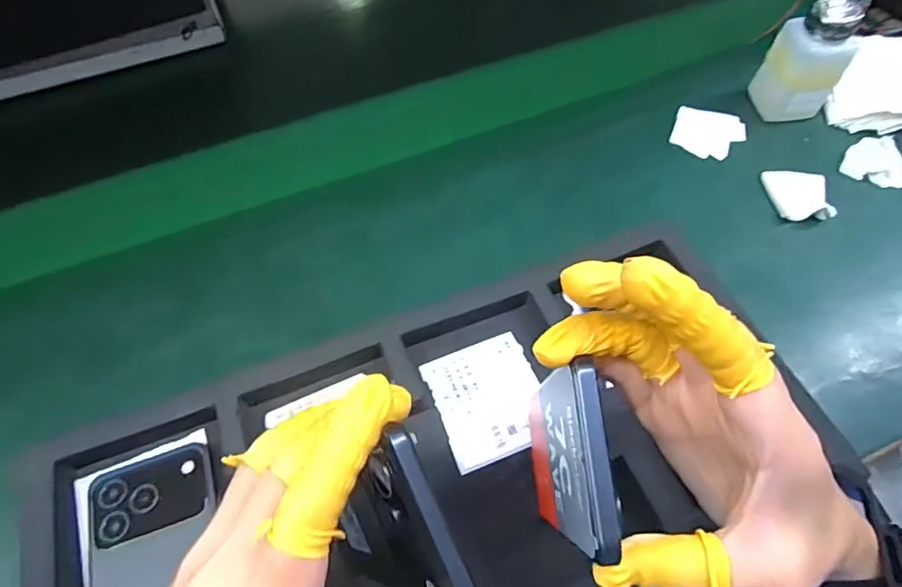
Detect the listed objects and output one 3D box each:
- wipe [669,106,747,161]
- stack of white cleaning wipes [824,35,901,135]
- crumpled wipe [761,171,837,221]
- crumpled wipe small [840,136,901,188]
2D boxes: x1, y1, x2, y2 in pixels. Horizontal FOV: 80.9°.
[{"bbox_3d":[0.252,-0.157,0.516,0.064,0.005,0.064,19,61,13],"label":"wipe"},{"bbox_3d":[0.443,-0.201,0.520,0.106,0.034,0.107,28,64,18],"label":"stack of white cleaning wipes"},{"bbox_3d":[0.312,-0.091,0.473,0.048,0.014,0.058,-4,59,0],"label":"crumpled wipe"},{"bbox_3d":[0.394,-0.123,0.486,0.052,0.017,0.044,20,62,14],"label":"crumpled wipe small"}]

